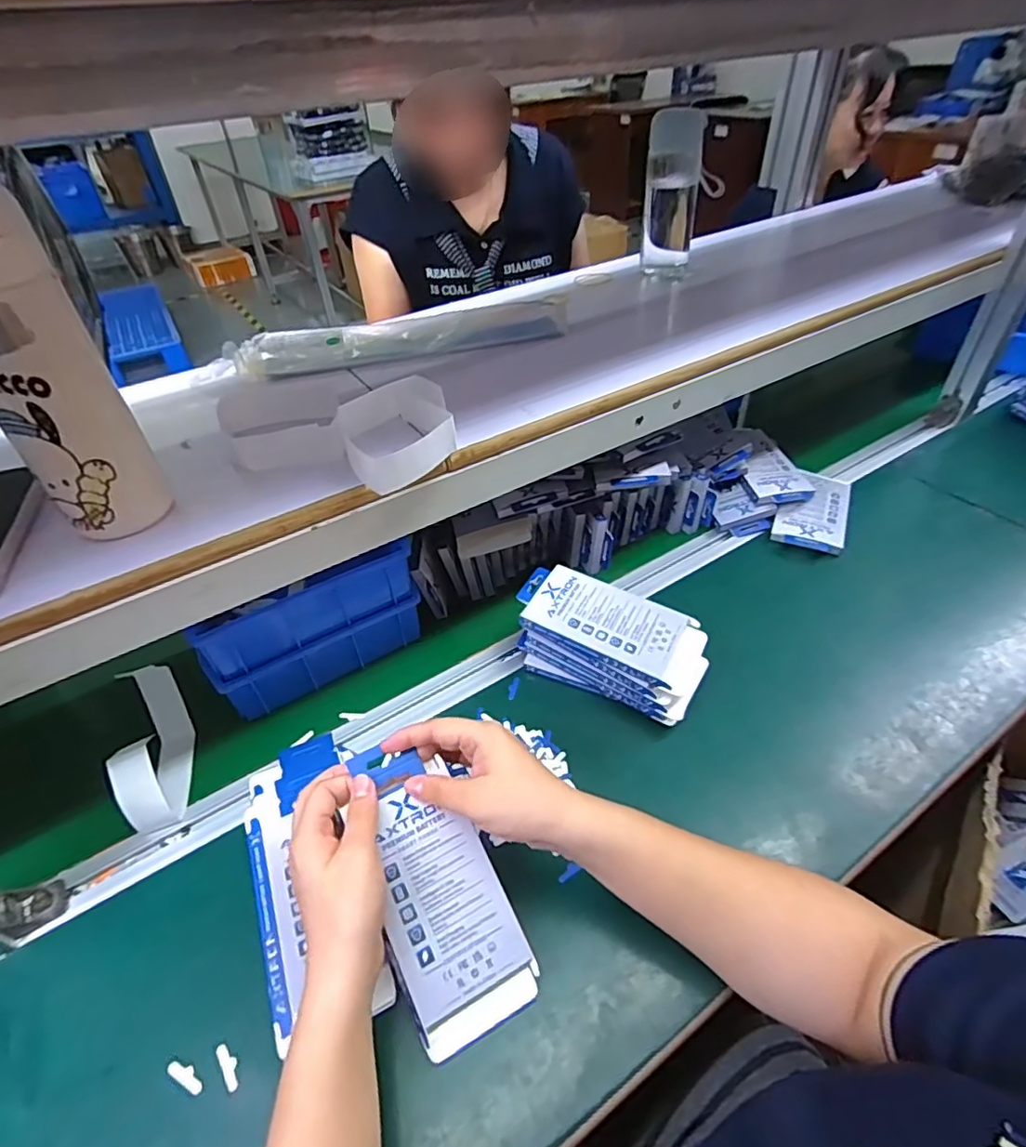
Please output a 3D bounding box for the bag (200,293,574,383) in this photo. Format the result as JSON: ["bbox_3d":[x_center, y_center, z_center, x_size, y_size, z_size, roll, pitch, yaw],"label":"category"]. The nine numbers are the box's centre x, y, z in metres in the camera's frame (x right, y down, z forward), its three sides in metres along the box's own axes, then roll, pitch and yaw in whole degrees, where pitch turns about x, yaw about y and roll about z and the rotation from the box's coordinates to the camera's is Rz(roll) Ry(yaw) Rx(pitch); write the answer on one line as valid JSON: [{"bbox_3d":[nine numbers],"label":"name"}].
[{"bbox_3d":[-0.119,-0.235,0.592,0.352,0.030,0.067,-12,43,-8],"label":"bag"}]

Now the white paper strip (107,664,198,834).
[{"bbox_3d":[-0.307,0.150,0.502,0.039,0.072,0.124,-12,43,-9],"label":"white paper strip"}]

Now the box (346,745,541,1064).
[{"bbox_3d":[-0.052,0.207,0.399,0.078,0.013,0.185,-20,71,-17],"label":"box"}]

